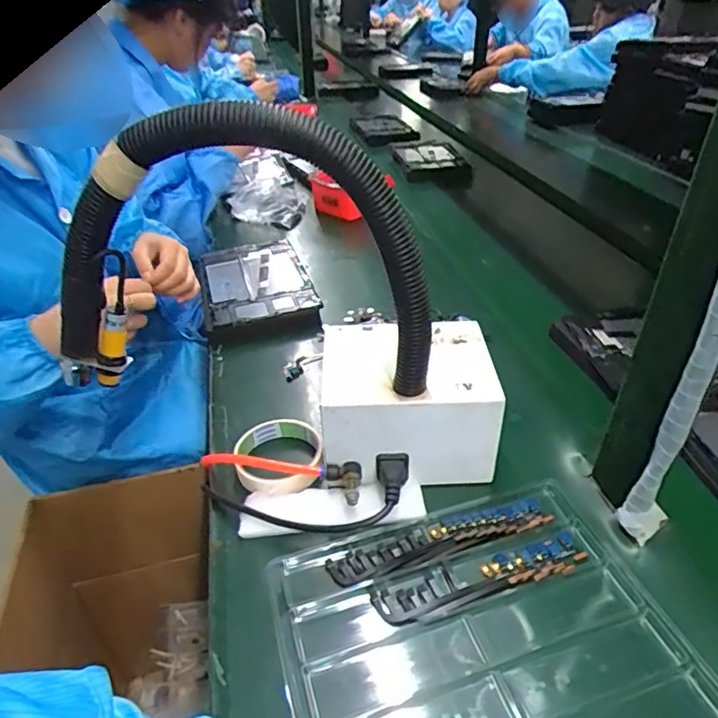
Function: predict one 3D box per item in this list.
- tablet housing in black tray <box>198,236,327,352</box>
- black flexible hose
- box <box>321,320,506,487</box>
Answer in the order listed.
[{"bbox_3d":[-0.151,-0.100,0.789,0.152,0.046,0.229,-12,38,-12],"label":"tablet housing in black tray"},{"bbox_3d":[-0.085,-0.069,0.386,0.270,0.223,0.072,5,36,8],"label":"black flexible hose"},{"bbox_3d":[0.044,0.038,0.515,0.157,0.105,0.126,-3,37,-1],"label":"box"}]

